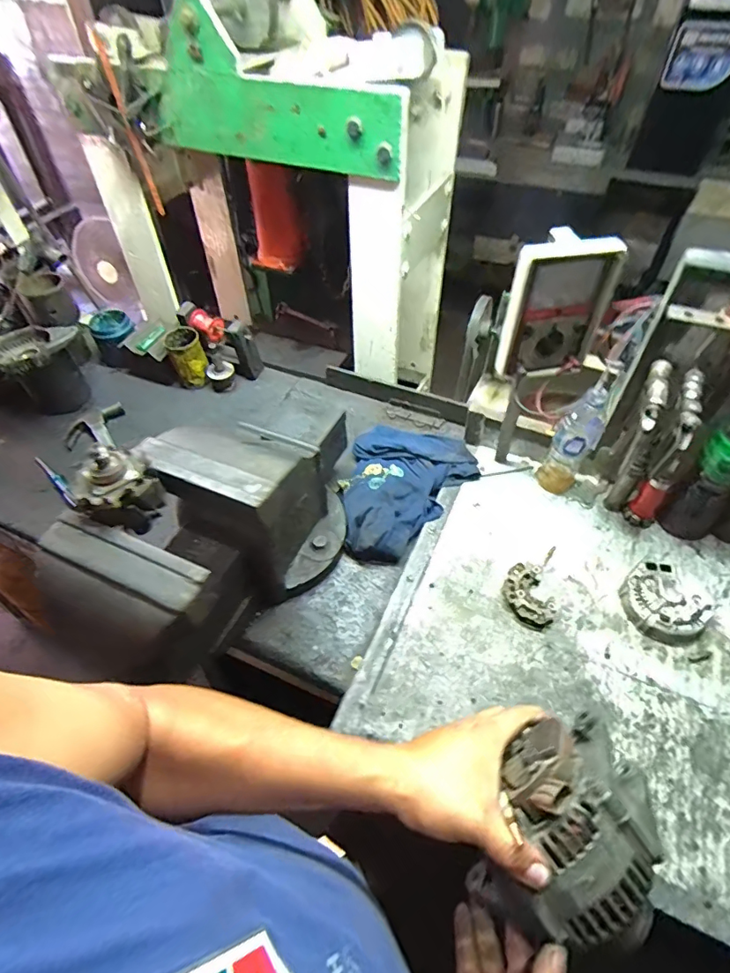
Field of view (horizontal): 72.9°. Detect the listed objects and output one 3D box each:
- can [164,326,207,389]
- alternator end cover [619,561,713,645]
[{"bbox_3d":[-0.385,-0.280,1.072,0.066,0.108,0.071,0,50,1],"label":"can"},{"bbox_3d":[0.435,0.166,0.718,0.108,0.038,0.114,-26,55,-20],"label":"alternator end cover"}]

